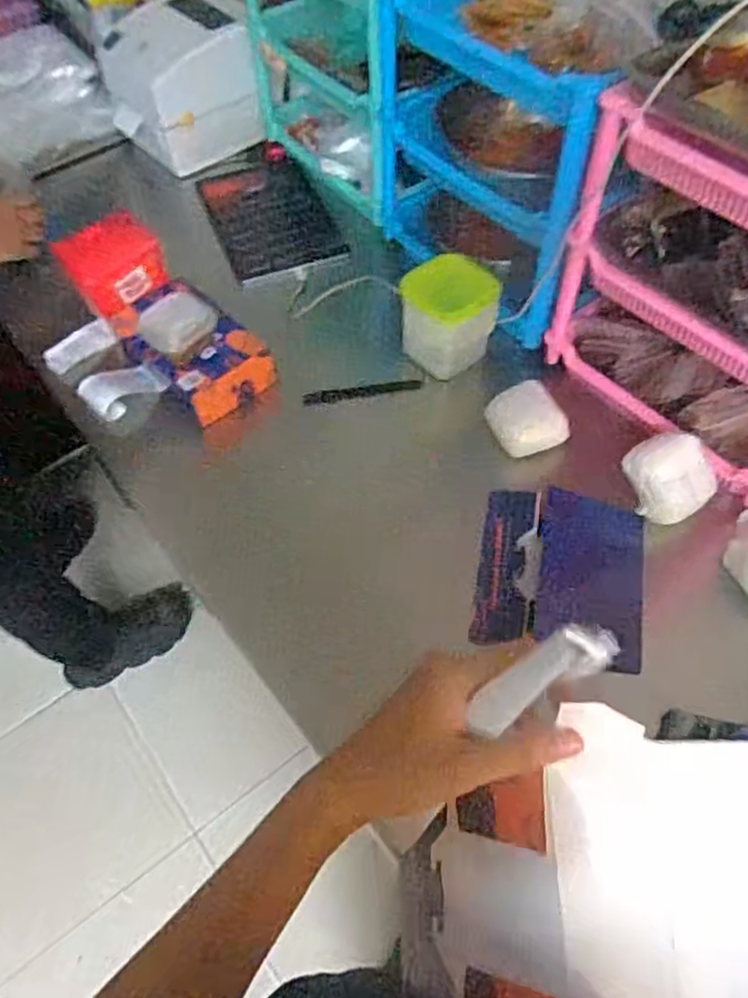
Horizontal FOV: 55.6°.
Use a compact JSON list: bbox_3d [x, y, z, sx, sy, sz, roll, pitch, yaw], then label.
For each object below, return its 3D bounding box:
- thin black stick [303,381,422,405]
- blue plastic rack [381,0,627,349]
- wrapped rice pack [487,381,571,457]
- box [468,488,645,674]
[{"bbox_3d":[-0.015,-0.129,0.855,0.141,0.014,0.013,-7,57,-1],"label":"thin black stick"},{"bbox_3d":[0.150,-0.398,0.805,0.159,0.307,0.311,-32,61,-16],"label":"blue plastic rack"},{"bbox_3d":[0.169,-0.092,0.797,0.072,0.032,0.090,-24,59,-12],"label":"wrapped rice pack"},{"bbox_3d":[0.187,0.074,0.707,0.160,0.030,0.167,9,58,8],"label":"box"}]

